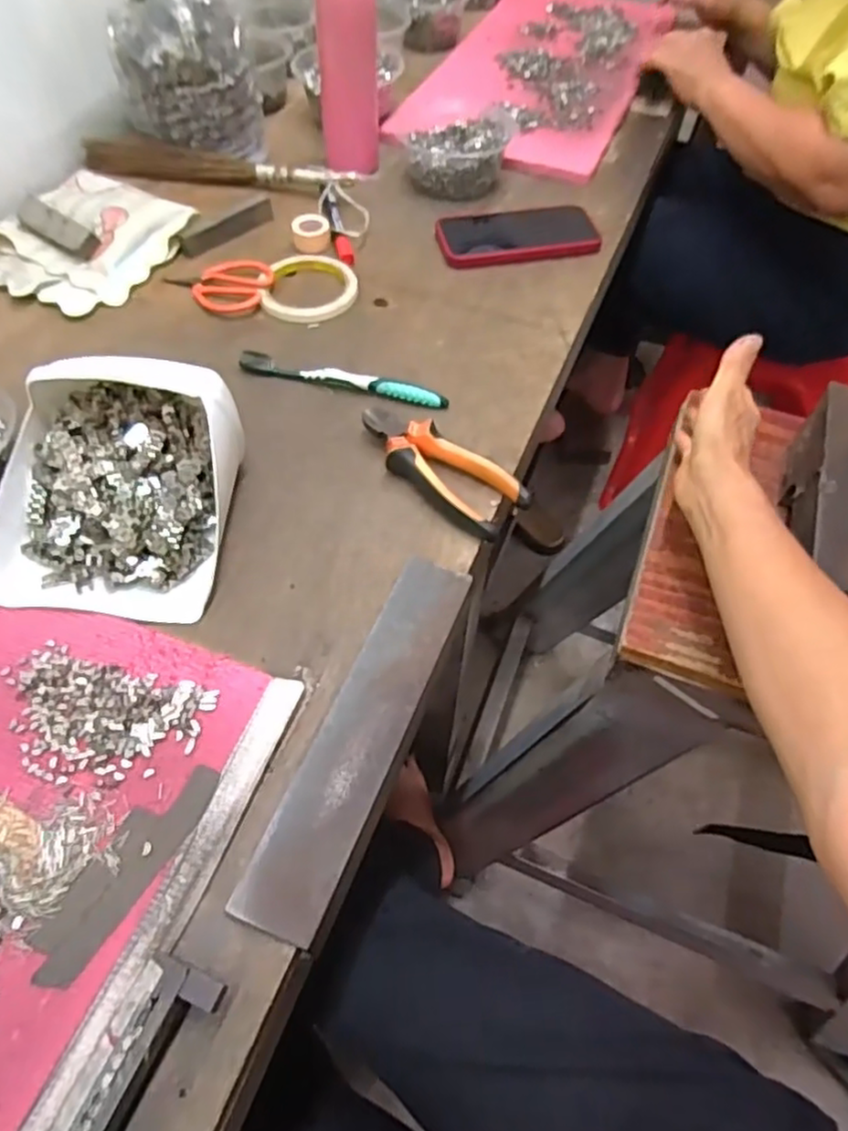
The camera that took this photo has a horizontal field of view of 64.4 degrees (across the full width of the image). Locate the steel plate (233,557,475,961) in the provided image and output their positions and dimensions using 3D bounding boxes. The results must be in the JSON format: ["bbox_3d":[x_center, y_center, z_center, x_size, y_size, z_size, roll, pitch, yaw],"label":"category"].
[{"bbox_3d":[-0.033,0.097,0.416,0.050,0.007,0.244,20,58,10],"label":"steel plate"}]

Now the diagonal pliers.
[{"bbox_3d":[0.010,-0.078,0.529,0.147,0.025,0.052,36,62,19],"label":"diagonal pliers"}]

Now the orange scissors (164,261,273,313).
[{"bbox_3d":[-0.205,-0.279,0.665,0.103,0.016,0.068,14,57,6],"label":"orange scissors"}]

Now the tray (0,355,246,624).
[{"bbox_3d":[-0.216,-0.058,0.468,0.154,0.076,0.165,5,56,0],"label":"tray"}]

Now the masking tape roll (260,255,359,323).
[{"bbox_3d":[-0.111,-0.272,0.662,0.088,0.010,0.093,2,56,-2],"label":"masking tape roll"}]

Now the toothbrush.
[{"bbox_3d":[-0.072,-0.164,0.587,0.187,0.011,0.022,12,57,4],"label":"toothbrush"}]

